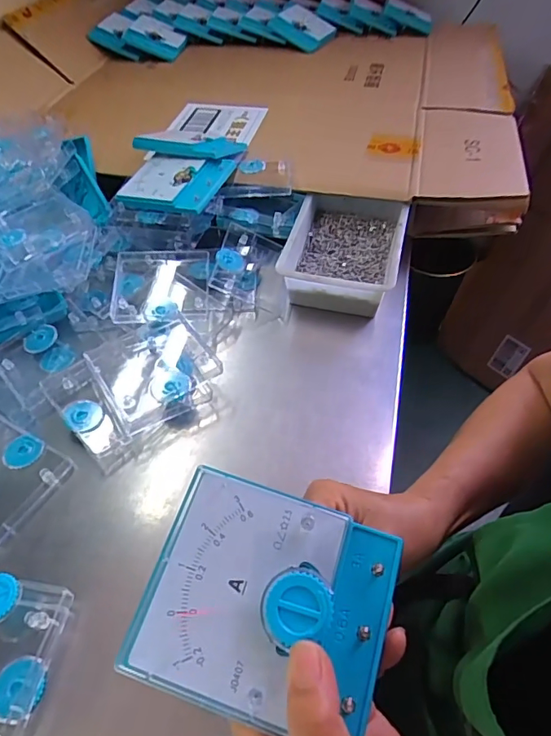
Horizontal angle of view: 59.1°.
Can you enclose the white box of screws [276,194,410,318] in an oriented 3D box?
[{"bbox_3d":[0.080,-0.128,0.554,0.118,0.063,0.157,11,51,11],"label":"white box of screws"}]

